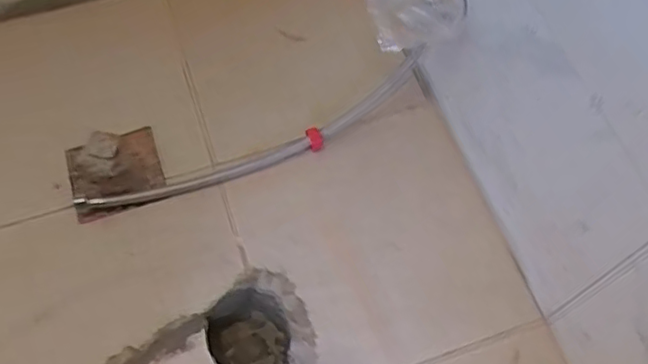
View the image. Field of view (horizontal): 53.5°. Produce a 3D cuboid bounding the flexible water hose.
[{"bbox_3d":[-0.084,-0.044,0.725,0.416,0.106,0.031,-23,61,1],"label":"flexible water hose"}]

